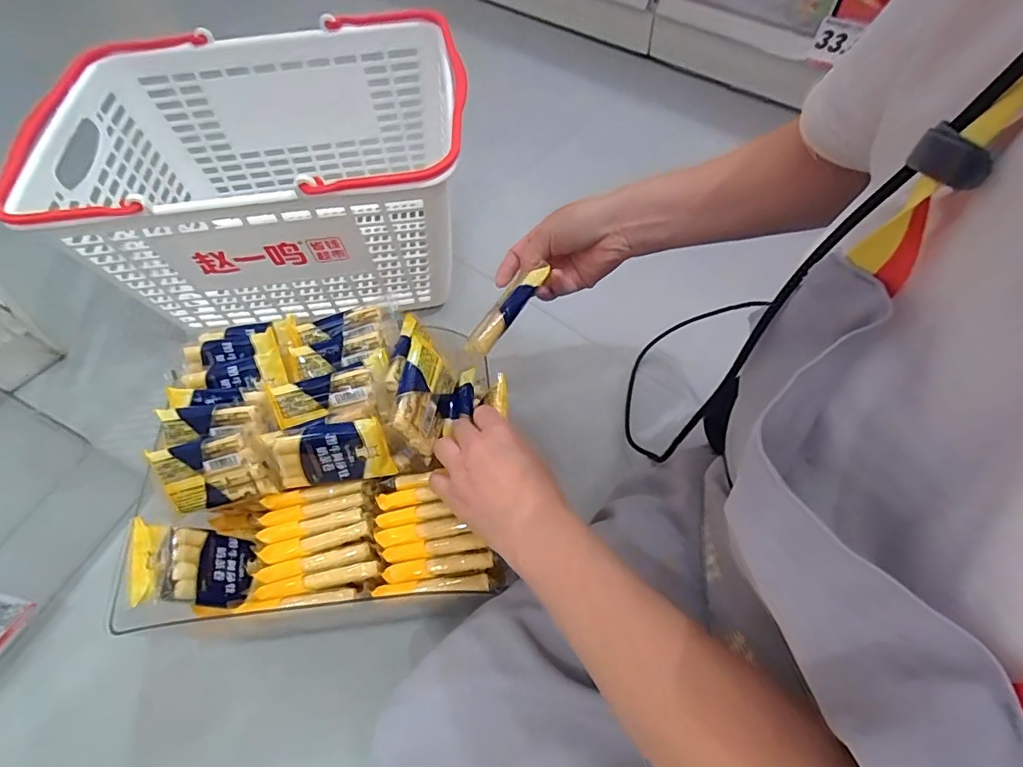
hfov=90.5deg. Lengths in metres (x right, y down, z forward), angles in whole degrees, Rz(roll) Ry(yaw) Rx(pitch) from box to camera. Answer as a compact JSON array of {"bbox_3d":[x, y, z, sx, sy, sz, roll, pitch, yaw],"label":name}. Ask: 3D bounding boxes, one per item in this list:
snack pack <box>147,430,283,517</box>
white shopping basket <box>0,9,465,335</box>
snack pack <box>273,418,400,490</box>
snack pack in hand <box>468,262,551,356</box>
[{"bbox_3d":[-0.246,0.075,0.425,0.101,0.017,0.058,-12,103,3],"label":"snack pack"},{"bbox_3d":[-0.286,-0.255,0.650,0.461,0.236,0.339,-5,59,0],"label":"white shopping basket"},{"bbox_3d":[-0.148,0.060,0.425,0.089,0.063,0.018,-11,36,-5],"label":"snack pack"},{"bbox_3d":[-0.005,-0.063,0.439,0.021,0.018,0.092,37,80,20],"label":"snack pack in hand"}]

